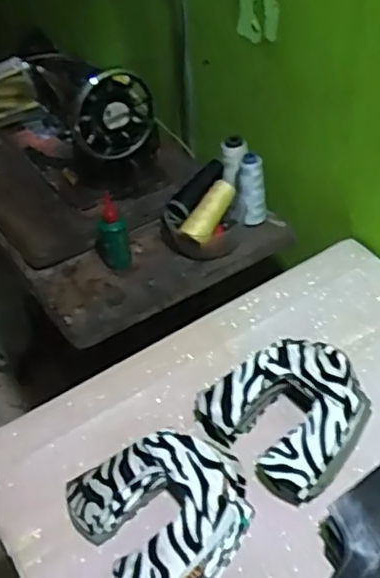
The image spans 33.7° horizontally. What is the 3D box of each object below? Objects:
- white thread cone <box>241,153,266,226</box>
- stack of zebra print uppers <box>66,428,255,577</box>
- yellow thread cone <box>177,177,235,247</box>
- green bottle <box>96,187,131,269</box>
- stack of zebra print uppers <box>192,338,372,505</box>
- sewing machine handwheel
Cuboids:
[{"bbox_3d":[0.097,-0.152,0.955,0.035,0.108,0.032,1,41,8],"label":"white thread cone"},{"bbox_3d":[-0.021,0.212,0.618,0.164,0.045,0.171,-27,45,-22],"label":"stack of zebra print uppers"},{"bbox_3d":[0.031,-0.116,0.945,0.039,0.040,0.109,27,73,32],"label":"yellow thread cone"},{"bbox_3d":[-0.119,-0.091,0.925,0.048,0.119,0.046,-14,41,-9],"label":"green bottle"},{"bbox_3d":[0.109,0.129,0.680,0.152,0.066,0.164,-27,45,-23],"label":"stack of zebra print uppers"},{"bbox_3d":[-0.116,-0.270,0.965,0.127,0.132,0.047,-27,45,-23],"label":"sewing machine handwheel"}]

